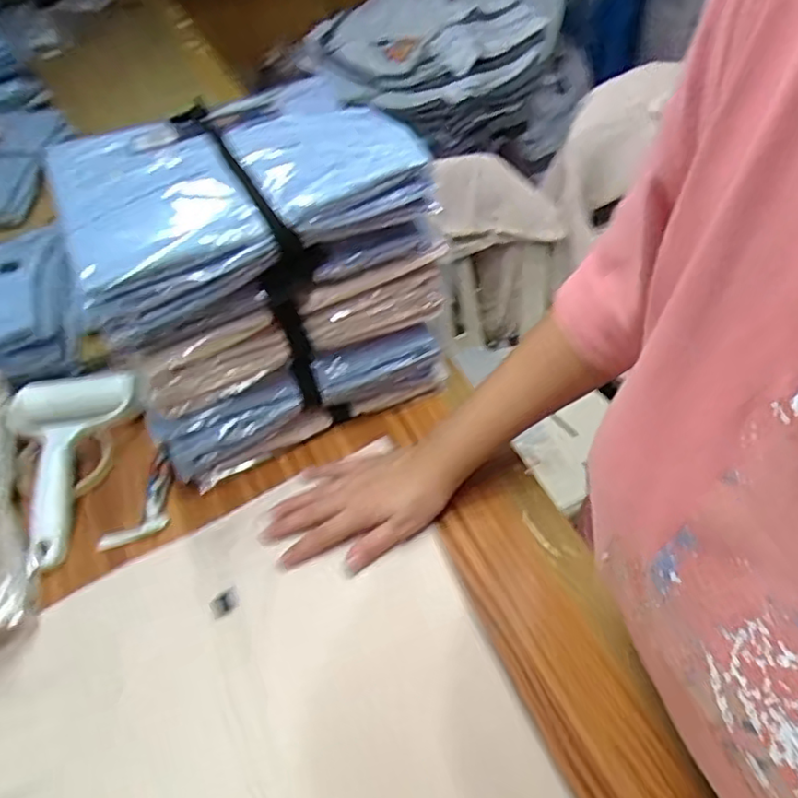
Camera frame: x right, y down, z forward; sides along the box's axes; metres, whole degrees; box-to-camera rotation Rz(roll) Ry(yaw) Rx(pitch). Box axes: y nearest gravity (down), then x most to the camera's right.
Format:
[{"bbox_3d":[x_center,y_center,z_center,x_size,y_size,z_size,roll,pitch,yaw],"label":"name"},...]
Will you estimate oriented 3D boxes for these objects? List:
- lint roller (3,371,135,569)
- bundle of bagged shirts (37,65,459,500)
[{"bbox_3d":[-0.285,0.050,0.563,0.112,0.048,0.185,-19,50,-12],"label":"lint roller"},{"bbox_3d":[-0.115,-0.102,0.544,0.251,0.243,0.182,-22,50,-14],"label":"bundle of bagged shirts"}]

